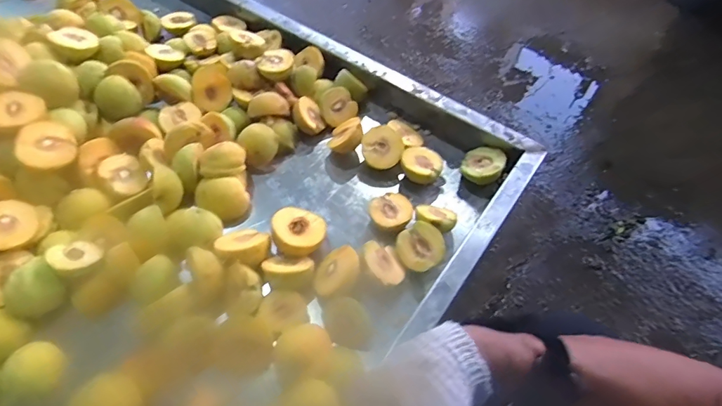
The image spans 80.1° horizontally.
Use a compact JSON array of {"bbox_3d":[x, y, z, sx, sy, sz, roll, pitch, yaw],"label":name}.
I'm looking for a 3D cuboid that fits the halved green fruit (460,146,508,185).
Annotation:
[{"bbox_3d":[0.178,-0.052,0.620,0.062,0.031,0.064,1,46,29],"label":"halved green fruit"}]

